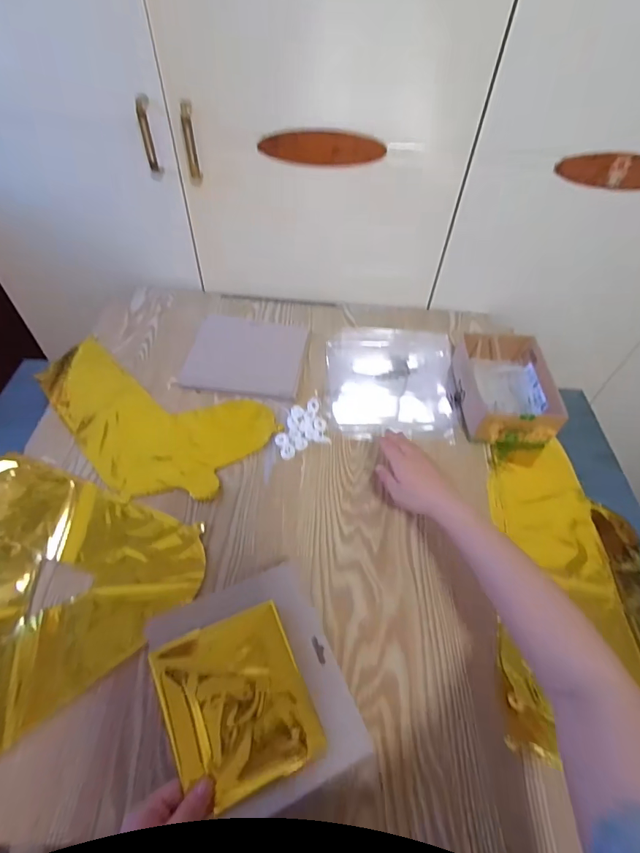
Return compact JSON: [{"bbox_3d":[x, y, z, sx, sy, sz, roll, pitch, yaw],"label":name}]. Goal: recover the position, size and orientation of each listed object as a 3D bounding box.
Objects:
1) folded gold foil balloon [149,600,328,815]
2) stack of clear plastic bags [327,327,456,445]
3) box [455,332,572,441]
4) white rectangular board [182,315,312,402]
[{"bbox_3d":[-0.077,0.260,0.400,0.126,0.012,0.142,-15,67,-26],"label":"folded gold foil balloon"},{"bbox_3d":[0.119,-0.081,0.705,0.208,0.024,0.254,5,51,0],"label":"stack of clear plastic bags"},{"bbox_3d":[0.291,-0.062,0.673,0.124,0.069,0.181,3,51,-1],"label":"box"},{"bbox_3d":[-0.123,-0.125,0.729,0.187,0.012,0.174,7,51,2],"label":"white rectangular board"}]

